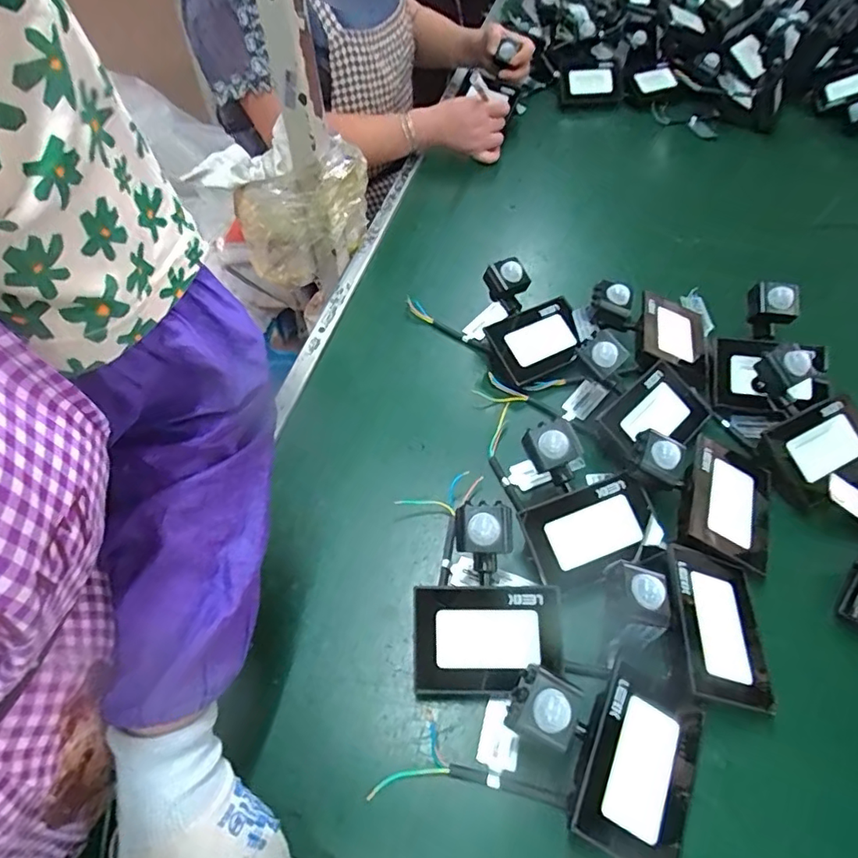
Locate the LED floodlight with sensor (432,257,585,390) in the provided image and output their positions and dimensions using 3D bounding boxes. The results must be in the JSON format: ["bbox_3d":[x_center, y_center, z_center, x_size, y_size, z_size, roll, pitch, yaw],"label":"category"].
[{"bbox_3d":[0.092,-0.121,0.594,0.102,0.085,0.150,-31,58,-19],"label":"LED floodlight with sensor"}]

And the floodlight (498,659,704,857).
[{"bbox_3d":[0.114,0.202,0.351,0.127,0.079,0.113,21,57,17],"label":"floodlight"}]

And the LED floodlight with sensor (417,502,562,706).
[{"bbox_3d":[0.044,0.129,0.406,0.106,0.075,0.119,2,53,4],"label":"LED floodlight with sensor"}]

